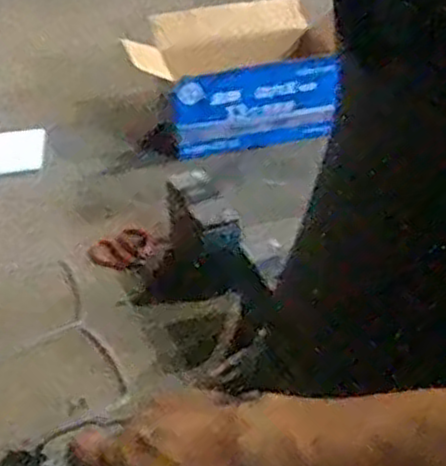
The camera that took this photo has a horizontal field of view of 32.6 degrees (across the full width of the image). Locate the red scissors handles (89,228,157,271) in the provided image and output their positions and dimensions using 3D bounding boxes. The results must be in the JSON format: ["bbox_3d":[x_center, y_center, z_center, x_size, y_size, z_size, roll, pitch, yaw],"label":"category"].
[{"bbox_3d":[-0.198,0.033,1.504,0.120,0.017,0.100,-15,40,-18],"label":"red scissors handles"}]

